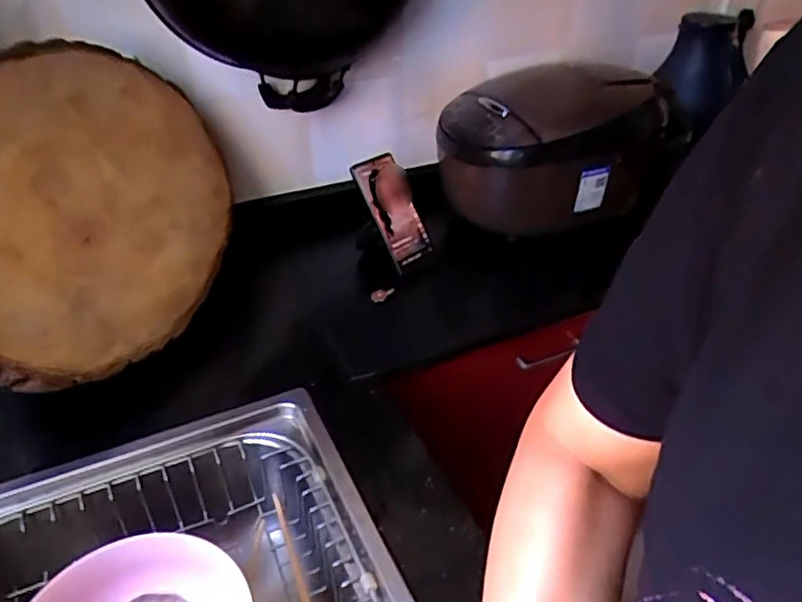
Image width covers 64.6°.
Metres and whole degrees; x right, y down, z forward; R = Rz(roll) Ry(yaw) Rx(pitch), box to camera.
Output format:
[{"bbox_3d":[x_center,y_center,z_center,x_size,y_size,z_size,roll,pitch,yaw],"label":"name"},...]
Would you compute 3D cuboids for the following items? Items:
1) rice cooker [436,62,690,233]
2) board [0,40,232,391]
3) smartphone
[{"bbox_3d":[0.234,-0.226,0.912,0.340,0.165,0.206,-13,38,-17],"label":"rice cooker"},{"bbox_3d":[-0.322,-0.098,0.643,0.061,0.327,0.380,-6,57,35],"label":"board"},{"bbox_3d":[-0.008,-0.124,0.859,0.015,0.146,0.084,-11,16,46],"label":"smartphone"}]

